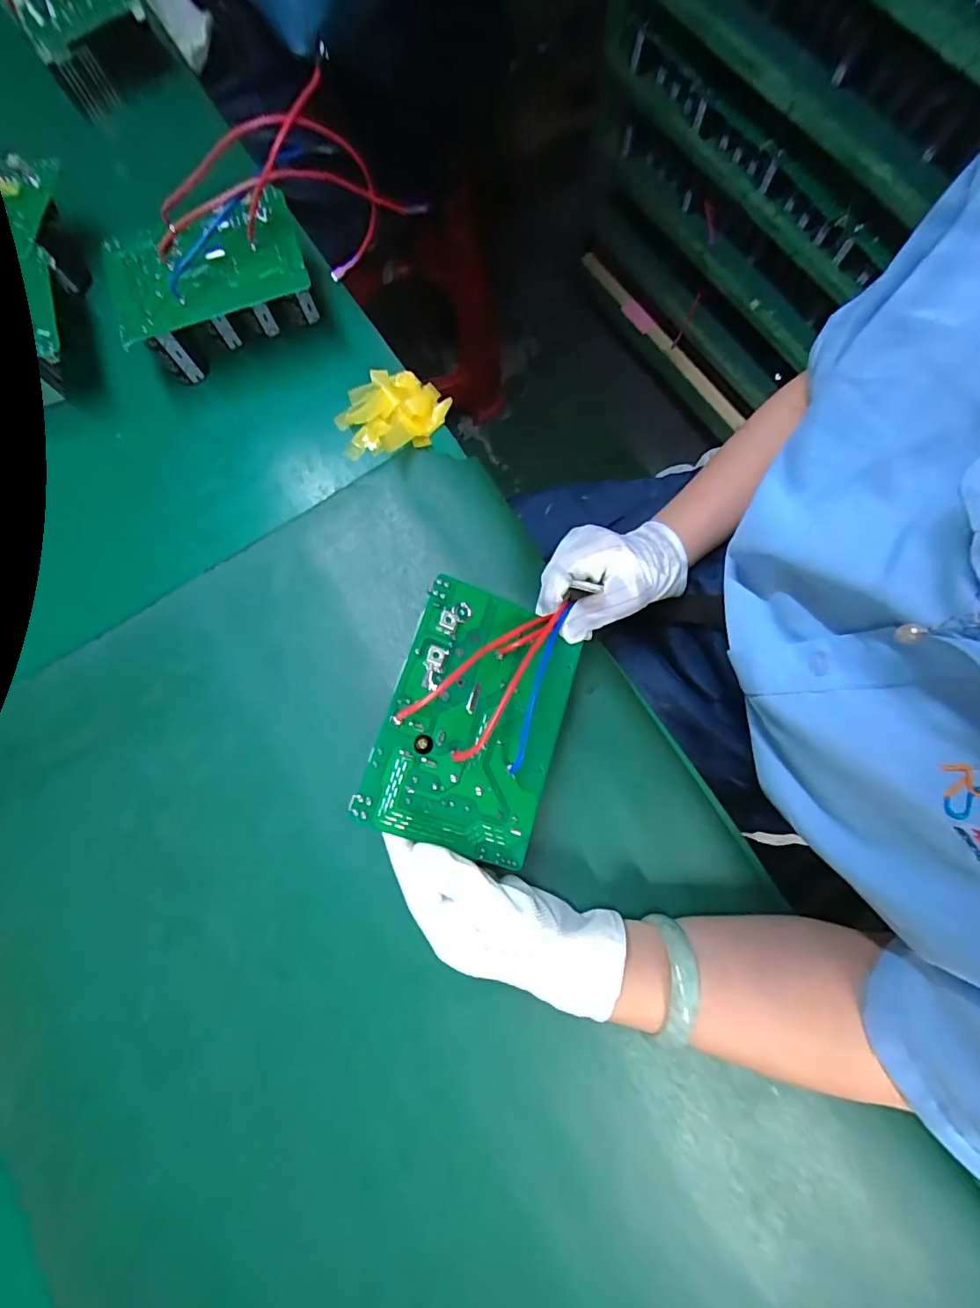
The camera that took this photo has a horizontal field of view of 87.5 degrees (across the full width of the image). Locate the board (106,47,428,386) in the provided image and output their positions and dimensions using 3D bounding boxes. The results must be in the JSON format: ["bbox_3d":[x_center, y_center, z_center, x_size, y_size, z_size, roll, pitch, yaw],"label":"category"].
[{"bbox_3d":[-0.184,-0.336,0.420,0.257,0.106,0.111,-20,78,-4],"label":"board"}]

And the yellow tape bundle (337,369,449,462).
[{"bbox_3d":[-0.083,-0.205,0.432,0.092,0.022,0.073,-26,79,-5],"label":"yellow tape bundle"}]

